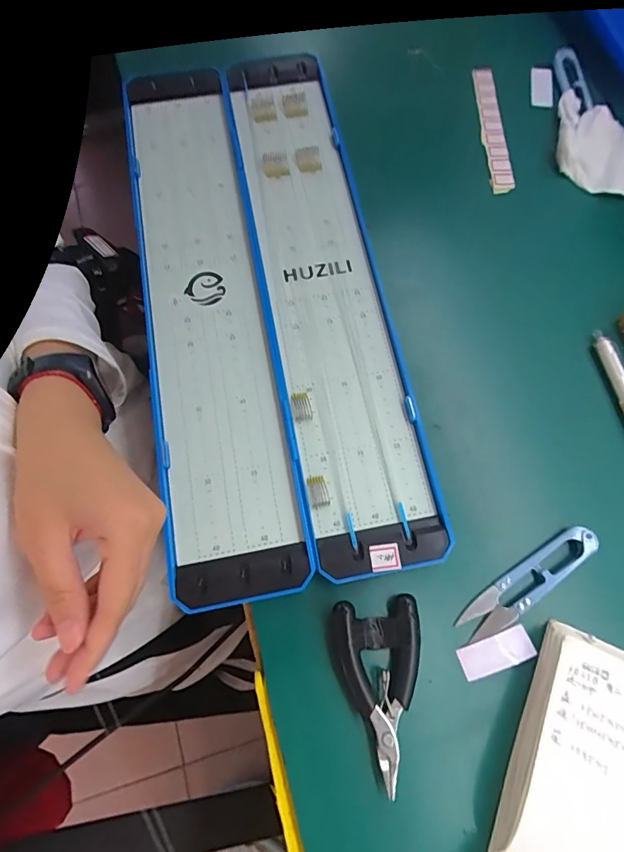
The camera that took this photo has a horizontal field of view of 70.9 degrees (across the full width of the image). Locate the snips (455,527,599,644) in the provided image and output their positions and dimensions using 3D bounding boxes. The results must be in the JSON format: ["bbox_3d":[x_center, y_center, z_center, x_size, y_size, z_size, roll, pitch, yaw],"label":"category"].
[{"bbox_3d":[0.135,0.098,0.272,0.101,0.009,0.023,-33,75,-7],"label":"snips"}]

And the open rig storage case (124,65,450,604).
[{"bbox_3d":[-0.041,-0.115,0.339,0.179,0.021,0.453,-11,74,-1],"label":"open rig storage case"}]

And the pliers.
[{"bbox_3d":[0.041,0.149,0.251,0.050,0.019,0.091,-6,74,0],"label":"pliers"}]

